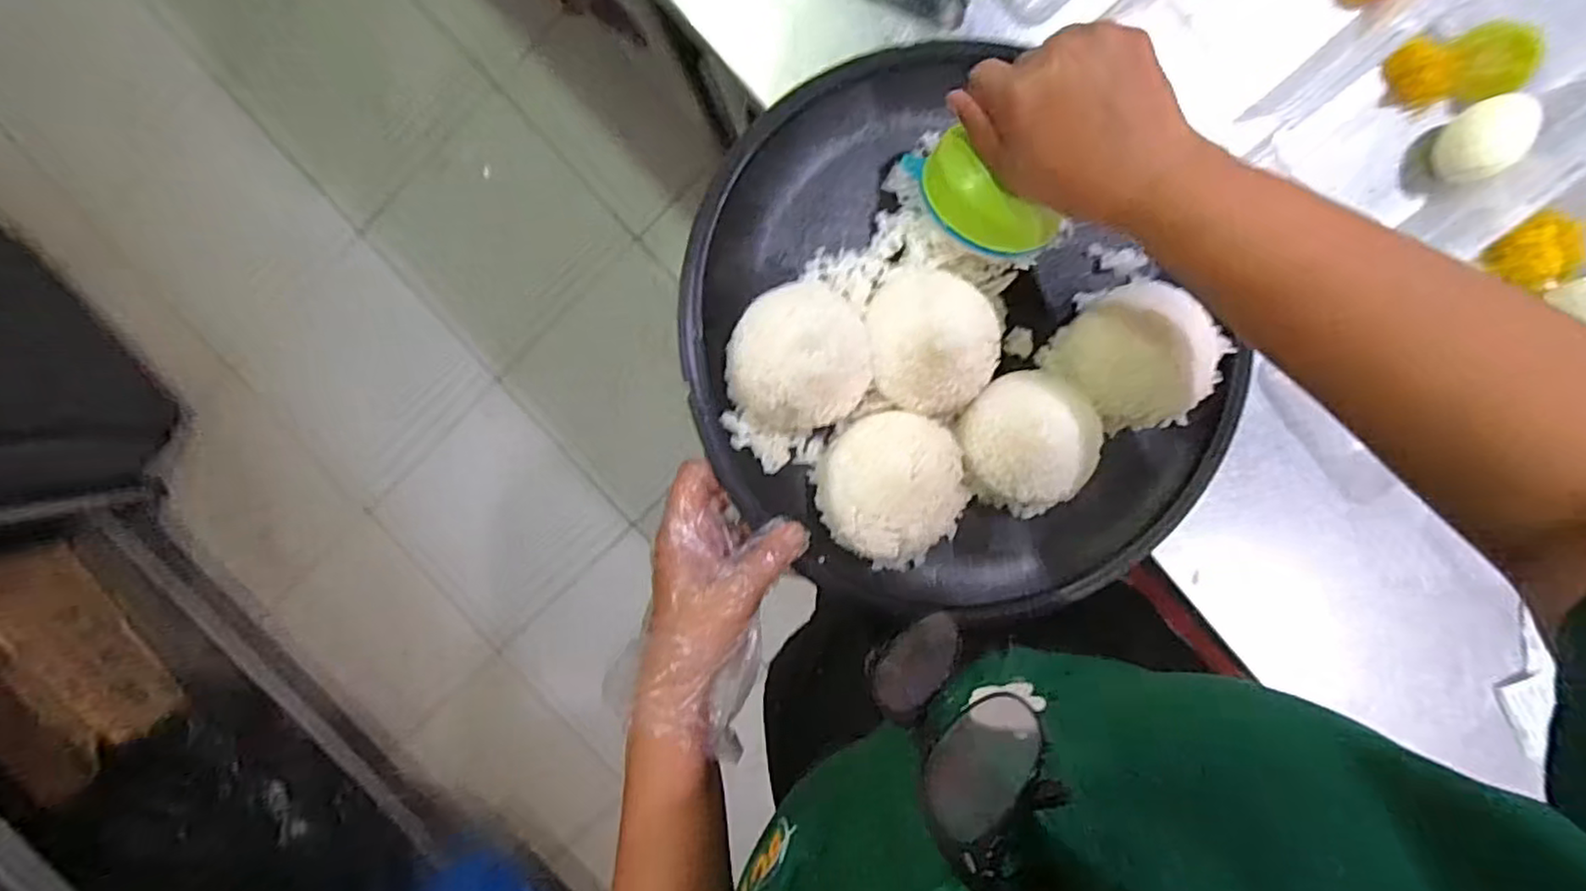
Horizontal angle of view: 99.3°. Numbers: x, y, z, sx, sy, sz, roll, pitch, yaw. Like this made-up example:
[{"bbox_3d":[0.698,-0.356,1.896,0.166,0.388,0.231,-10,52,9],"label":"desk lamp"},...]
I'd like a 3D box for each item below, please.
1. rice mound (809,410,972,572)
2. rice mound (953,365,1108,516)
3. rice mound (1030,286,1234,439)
[{"bbox_3d":[0.059,0.026,0.395,0.086,0.054,0.089,1,94,9],"label":"rice mound"},{"bbox_3d":[0.139,-0.001,0.402,0.078,0.053,0.081,1,94,9],"label":"rice mound"},{"bbox_3d":[0.209,-0.049,0.400,0.100,0.055,0.086,34,98,5],"label":"rice mound"}]

